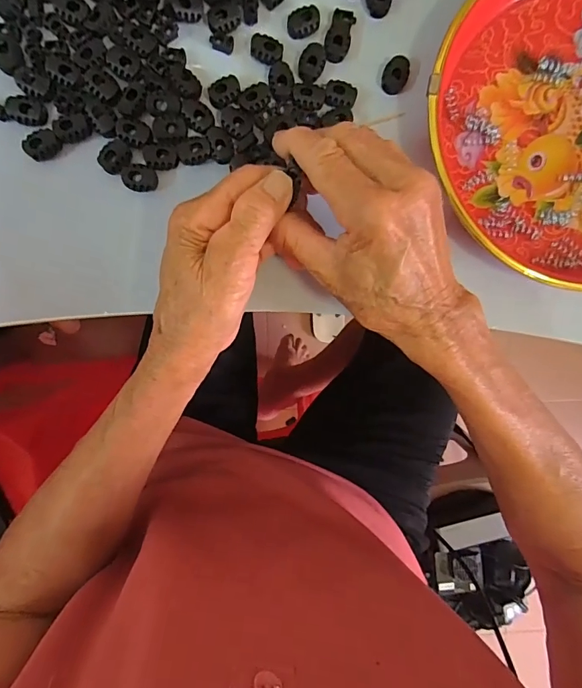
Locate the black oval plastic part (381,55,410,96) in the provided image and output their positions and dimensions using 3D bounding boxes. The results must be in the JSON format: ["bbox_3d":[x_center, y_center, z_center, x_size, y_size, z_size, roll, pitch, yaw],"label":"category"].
[{"bbox_3d":[0.070,-0.180,0.278,0.017,0.010,0.021,30,91,-5],"label":"black oval plastic part"}]

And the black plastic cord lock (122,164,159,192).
[{"bbox_3d":[-0.097,-0.108,0.267,0.021,0.007,0.017,4,93,-4],"label":"black plastic cord lock"}]

